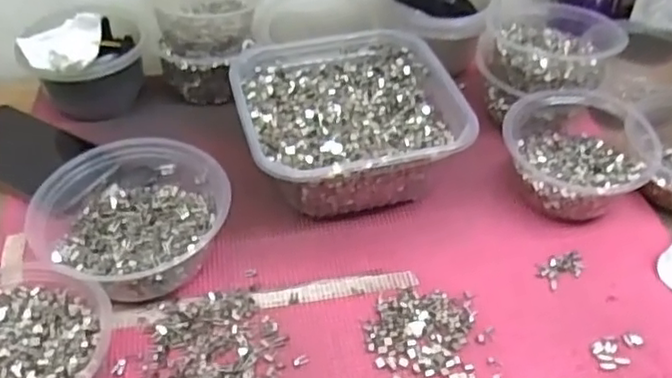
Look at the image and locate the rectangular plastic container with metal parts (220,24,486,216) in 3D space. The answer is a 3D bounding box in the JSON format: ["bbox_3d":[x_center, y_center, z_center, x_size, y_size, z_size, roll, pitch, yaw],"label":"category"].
[{"bbox_3d":[0.007,-0.061,0.561,0.173,0.064,0.184,-11,46,-11],"label":"rectangular plastic container with metal parts"}]

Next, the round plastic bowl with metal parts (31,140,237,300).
[{"bbox_3d":[-0.147,0.014,0.494,0.132,0.053,0.142,1,44,-1],"label":"round plastic bowl with metal parts"}]

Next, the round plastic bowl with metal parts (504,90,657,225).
[{"bbox_3d":[0.197,-0.028,0.542,0.110,0.059,0.113,1,44,-1],"label":"round plastic bowl with metal parts"}]

